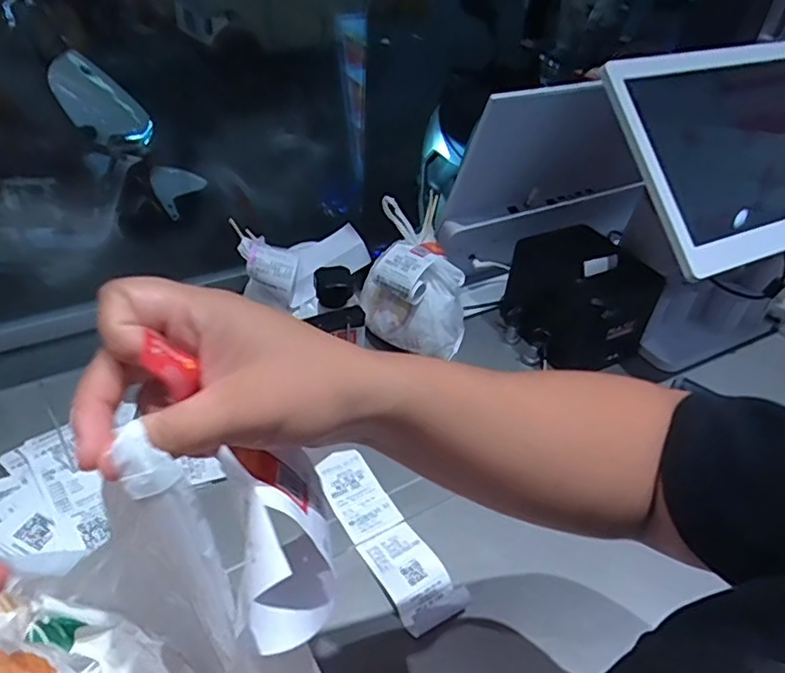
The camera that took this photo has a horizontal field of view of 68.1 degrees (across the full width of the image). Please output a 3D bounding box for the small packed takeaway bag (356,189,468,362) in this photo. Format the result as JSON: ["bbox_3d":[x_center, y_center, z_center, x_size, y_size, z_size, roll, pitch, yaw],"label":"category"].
[{"bbox_3d":[0.032,-0.073,0.731,0.135,0.153,0.128,9,40,4],"label":"small packed takeaway bag"}]

